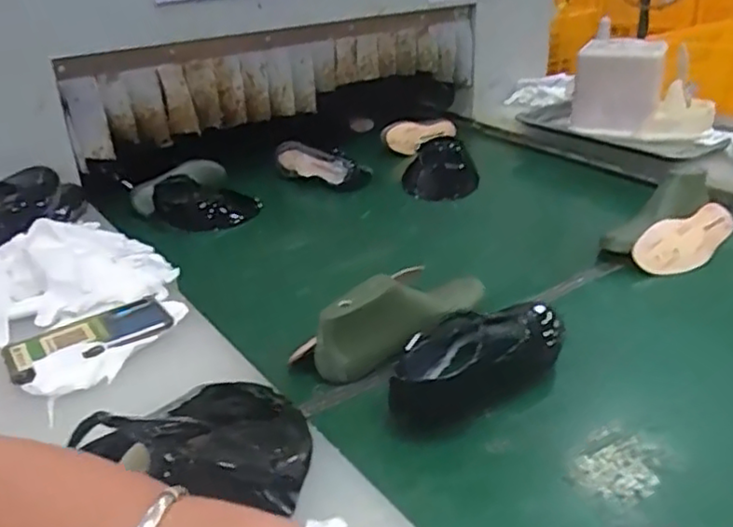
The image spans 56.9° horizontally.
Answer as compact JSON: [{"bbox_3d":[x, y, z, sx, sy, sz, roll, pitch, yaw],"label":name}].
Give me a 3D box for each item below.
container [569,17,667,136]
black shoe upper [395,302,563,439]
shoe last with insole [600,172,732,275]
[{"bbox_3d":[0.473,-0.340,1.274,0.147,0.154,0.158,8,29,20],"label":"container"},{"bbox_3d":[0.120,0.092,0.695,0.237,0.081,0.099,-21,32,-32],"label":"black shoe upper"},{"bbox_3d":[0.446,-0.072,0.967,0.125,0.082,0.258,20,35,37],"label":"shoe last with insole"}]

